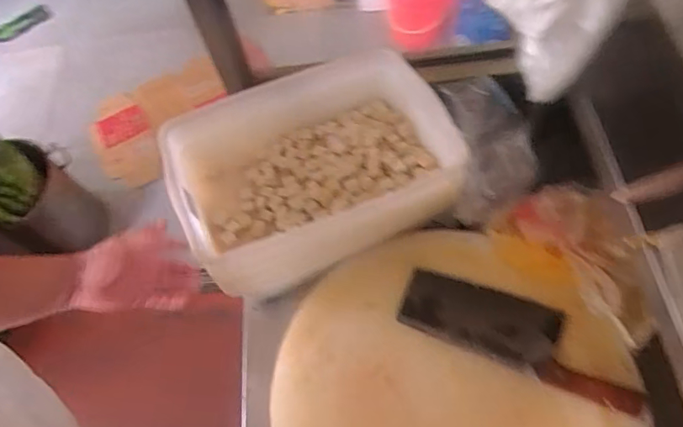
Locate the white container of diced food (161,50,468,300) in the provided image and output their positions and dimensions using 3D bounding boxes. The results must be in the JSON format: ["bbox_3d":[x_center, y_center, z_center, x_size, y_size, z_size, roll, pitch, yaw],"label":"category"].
[{"bbox_3d":[-0.037,-0.070,0.718,0.395,0.129,0.287,-19,62,-11],"label":"white container of diced food"}]

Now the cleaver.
[{"bbox_3d":[0.232,0.159,0.649,0.304,0.028,0.088,23,63,13],"label":"cleaver"}]

